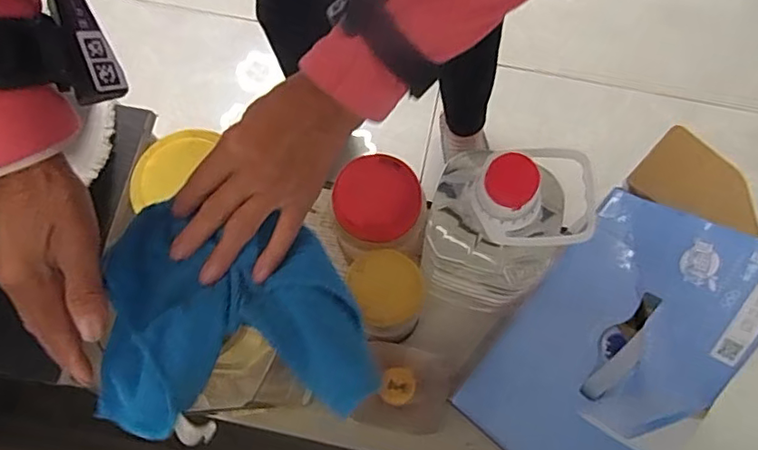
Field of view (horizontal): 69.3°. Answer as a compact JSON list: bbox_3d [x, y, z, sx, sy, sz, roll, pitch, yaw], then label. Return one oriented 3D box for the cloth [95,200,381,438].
[{"bbox_3d":[-0.093,0.062,0.351,0.176,0.056,0.138,4,74,0],"label":"cloth"}]

